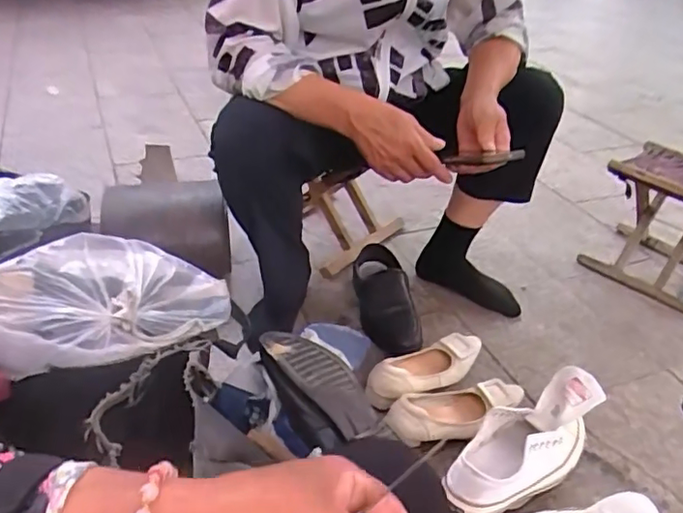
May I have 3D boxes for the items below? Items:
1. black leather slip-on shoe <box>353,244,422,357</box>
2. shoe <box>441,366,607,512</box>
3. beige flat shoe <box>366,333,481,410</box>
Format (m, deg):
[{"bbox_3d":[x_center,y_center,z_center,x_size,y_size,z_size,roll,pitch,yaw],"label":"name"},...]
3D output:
[{"bbox_3d":[0.084,0.076,1.117,0.096,0.090,0.276,-5,49,-14],"label":"black leather slip-on shoe"},{"bbox_3d":[0.255,0.269,0.807,0.272,0.128,0.094,-18,40,-30],"label":"shoe"},{"bbox_3d":[0.147,0.186,0.987,0.239,0.063,0.086,-20,41,-31],"label":"beige flat shoe"}]

